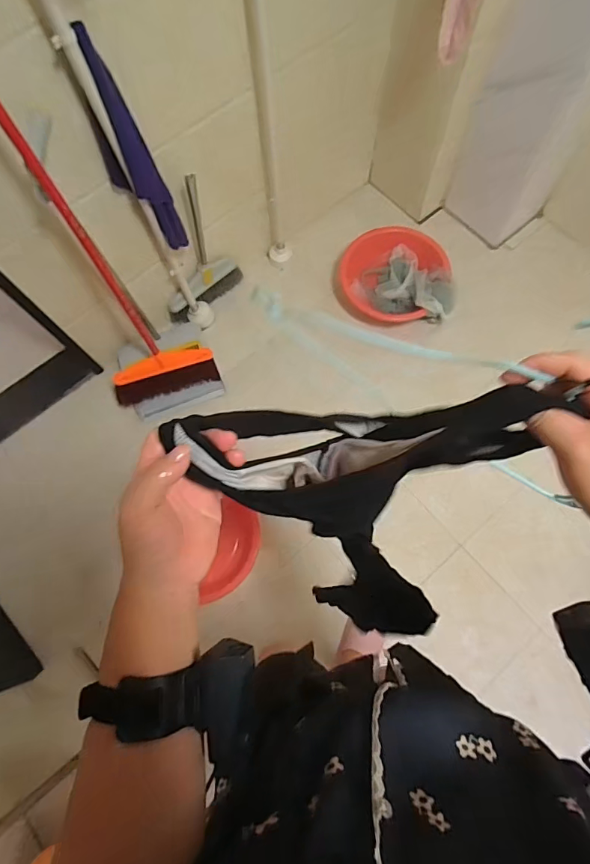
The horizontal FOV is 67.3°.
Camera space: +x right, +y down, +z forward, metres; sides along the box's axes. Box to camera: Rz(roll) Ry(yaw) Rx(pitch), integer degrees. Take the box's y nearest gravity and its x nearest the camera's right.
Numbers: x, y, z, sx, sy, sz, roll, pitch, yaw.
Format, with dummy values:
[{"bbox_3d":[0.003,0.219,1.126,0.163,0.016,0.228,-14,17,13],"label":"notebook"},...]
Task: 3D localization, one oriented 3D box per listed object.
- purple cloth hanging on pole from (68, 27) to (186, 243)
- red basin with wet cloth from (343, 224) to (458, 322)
[{"bbox_3d":[-0.353,-0.589,0.973,0.096,0.476,0.064,22,75,9],"label":"purple cloth hanging on pole"},{"bbox_3d":[0.341,-0.528,1.485,0.372,0.106,0.310,9,73,5],"label":"red basin with wet cloth"}]

